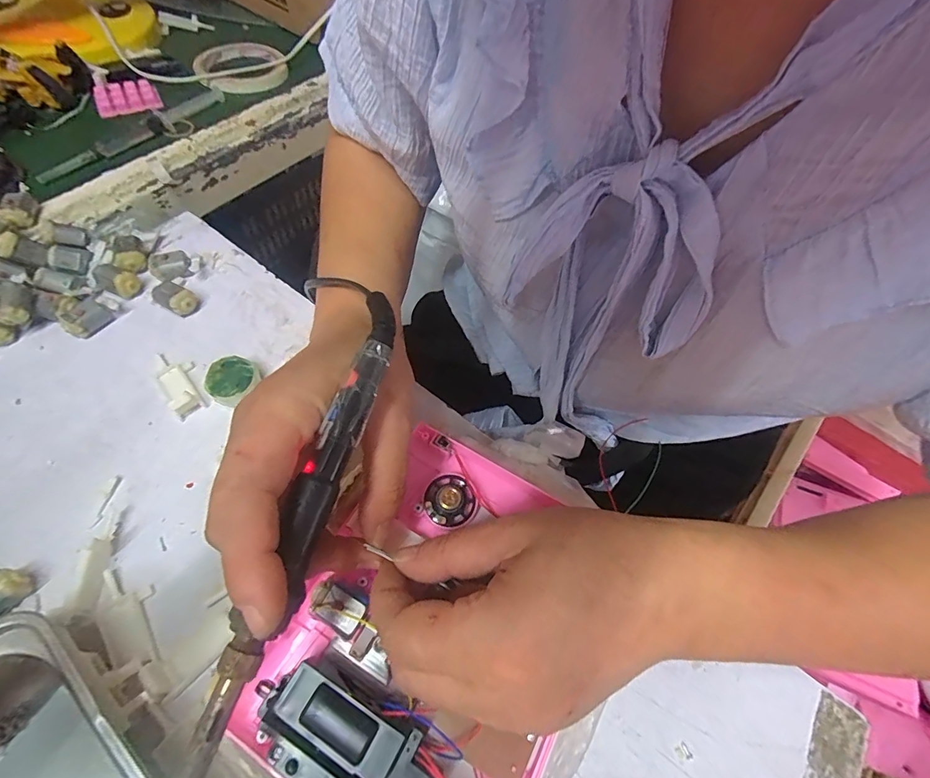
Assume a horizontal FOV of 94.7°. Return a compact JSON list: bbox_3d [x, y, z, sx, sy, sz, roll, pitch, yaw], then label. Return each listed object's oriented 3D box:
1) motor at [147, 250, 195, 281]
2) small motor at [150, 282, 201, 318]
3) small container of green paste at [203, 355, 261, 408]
[{"bbox_3d":[-0.233,-0.097,0.339,0.028,0.017,0.014,-23,65,-18],"label":"motor"},{"bbox_3d":[-0.221,-0.069,0.326,0.030,0.018,0.020,30,61,11],"label":"small motor"},{"bbox_3d":[-0.160,-0.005,0.296,0.031,0.016,0.033,3,60,-4],"label":"small container of green paste"}]

